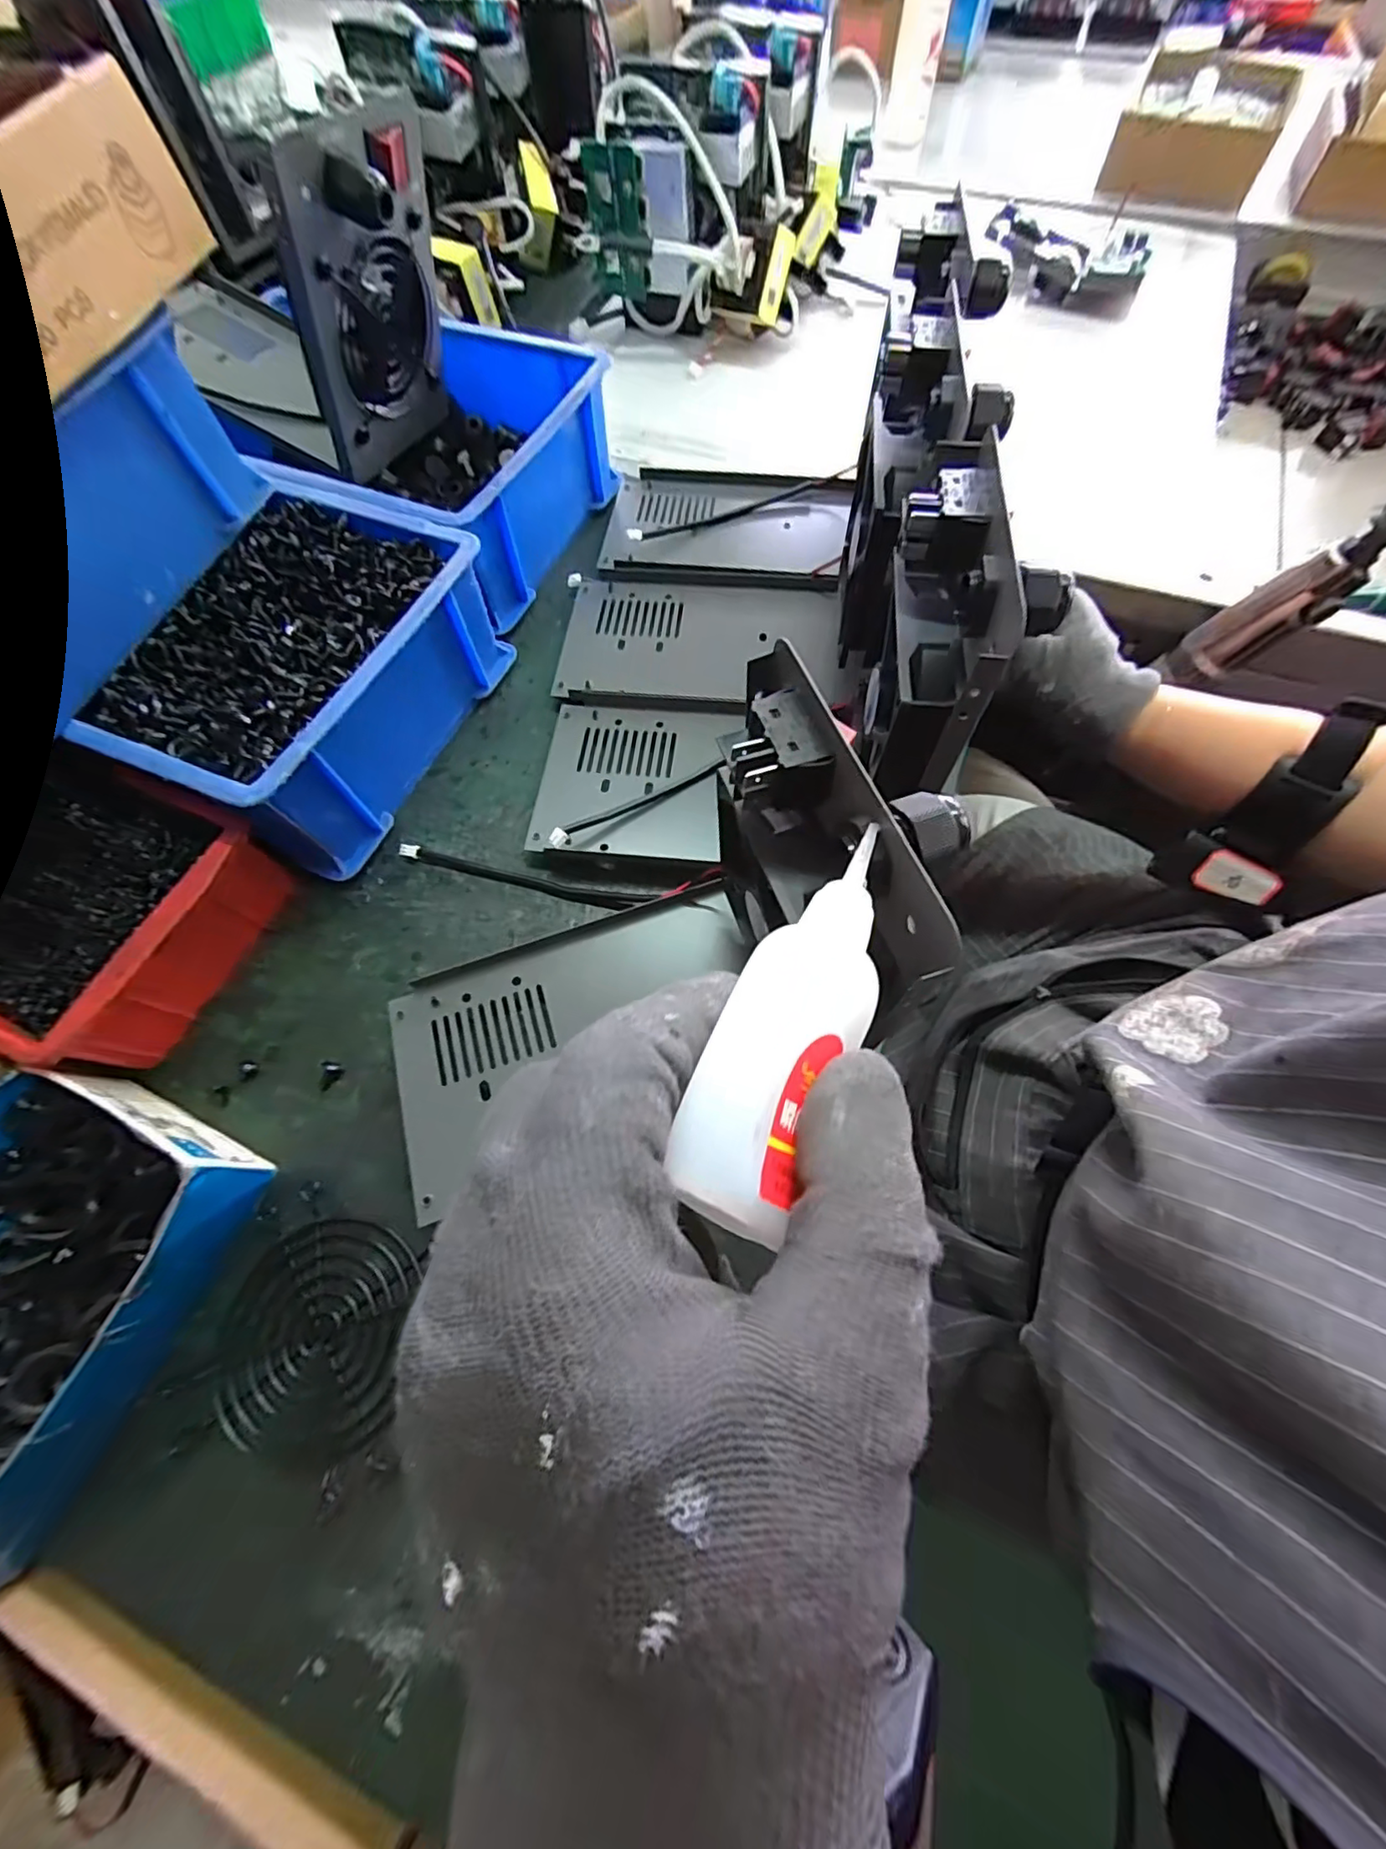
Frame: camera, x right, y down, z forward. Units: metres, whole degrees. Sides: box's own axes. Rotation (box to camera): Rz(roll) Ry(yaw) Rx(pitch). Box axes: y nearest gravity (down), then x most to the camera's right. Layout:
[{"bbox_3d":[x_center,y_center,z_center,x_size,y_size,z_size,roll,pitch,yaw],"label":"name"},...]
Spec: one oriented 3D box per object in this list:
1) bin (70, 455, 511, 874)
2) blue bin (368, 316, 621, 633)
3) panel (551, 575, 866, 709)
[{"bbox_3d":[-0.215,-0.143,0.353,0.131,0.086,0.199,20,68,11],"label":"bin"},{"bbox_3d":[-0.157,-0.319,0.427,0.149,0.078,0.196,20,68,11],"label":"blue bin"},{"bbox_3d":[0.010,-0.187,0.399,0.192,0.013,0.117,7,66,5],"label":"panel"}]

